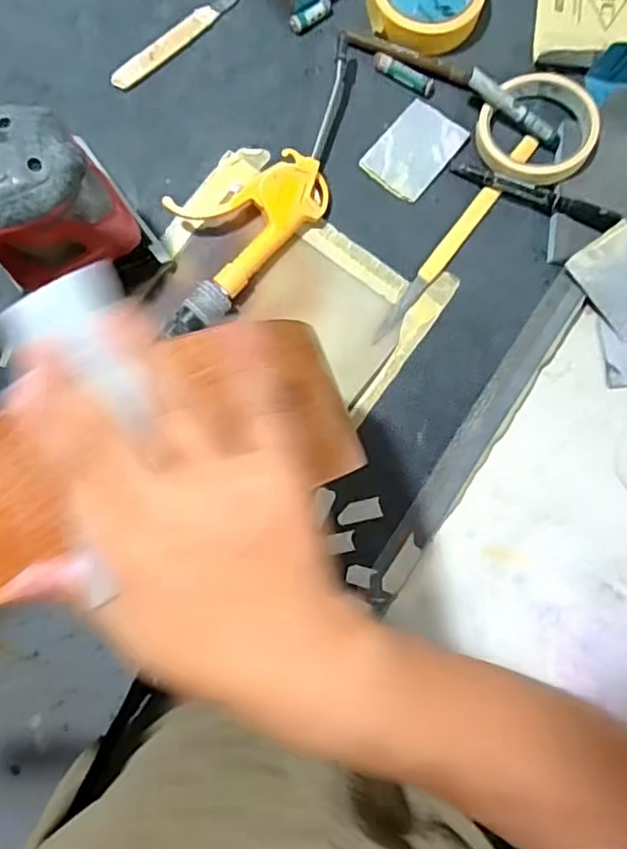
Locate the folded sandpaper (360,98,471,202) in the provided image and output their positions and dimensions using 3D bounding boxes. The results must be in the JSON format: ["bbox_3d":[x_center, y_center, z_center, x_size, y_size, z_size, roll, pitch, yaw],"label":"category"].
[{"bbox_3d":[0.083,-0.224,0.490,0.055,0.004,0.076,41,89,1],"label":"folded sandpaper"}]

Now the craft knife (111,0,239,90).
[{"bbox_3d":[-0.110,-0.318,0.489,0.129,0.007,0.016,-41,88,-5],"label":"craft knife"}]

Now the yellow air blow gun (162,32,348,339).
[{"bbox_3d":[-0.040,-0.182,0.472,0.085,0.027,0.256,42,85,1],"label":"yellow air blow gun"}]

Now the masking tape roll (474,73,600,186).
[{"bbox_3d":[0.182,-0.238,0.486,0.089,0.028,0.090,0,85,-3],"label":"masking tape roll"}]

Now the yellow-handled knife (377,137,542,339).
[{"bbox_3d":[0.117,-0.154,0.490,0.016,0.006,0.211,38,85,1],"label":"yellow-handled knife"}]

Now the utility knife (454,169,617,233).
[{"bbox_3d":[0.177,-0.182,0.477,0.131,0.015,0.015,27,84,16],"label":"utility knife"}]

